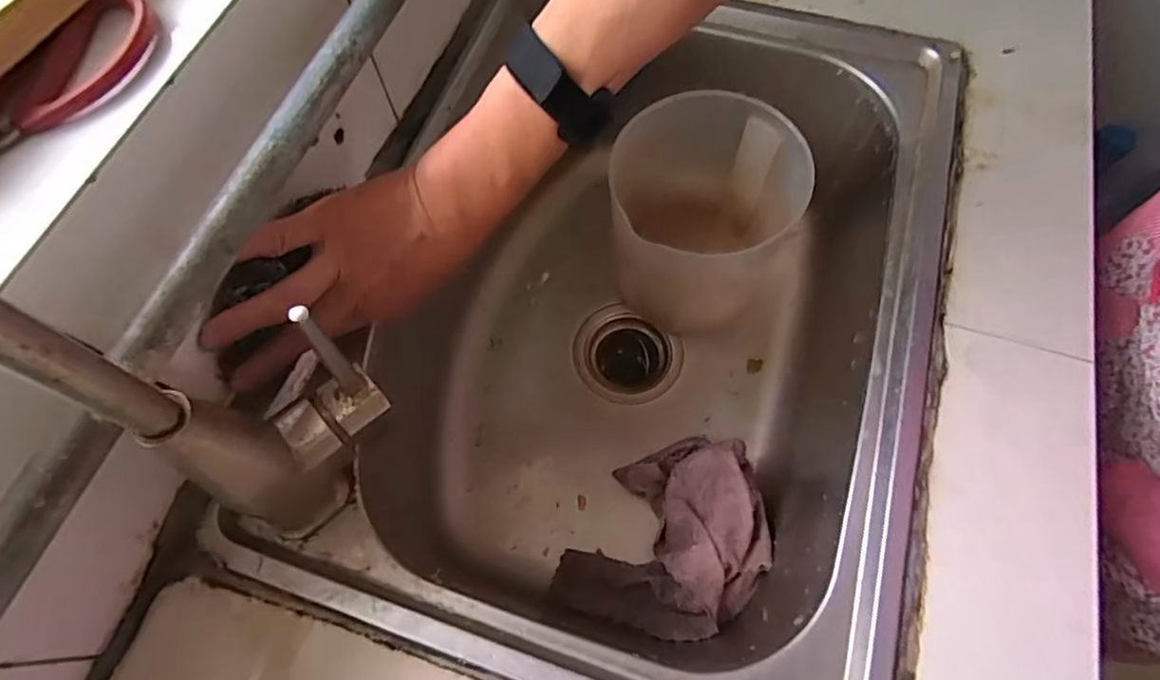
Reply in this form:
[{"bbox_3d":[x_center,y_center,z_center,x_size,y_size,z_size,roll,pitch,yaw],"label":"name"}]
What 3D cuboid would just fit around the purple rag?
[{"bbox_3d":[0.073,0.156,0.500,0.149,0.071,0.161,14,66,8],"label":"purple rag"}]

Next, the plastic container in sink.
[{"bbox_3d":[0.109,-0.113,0.578,0.154,0.189,0.154,13,66,7],"label":"plastic container in sink"}]

